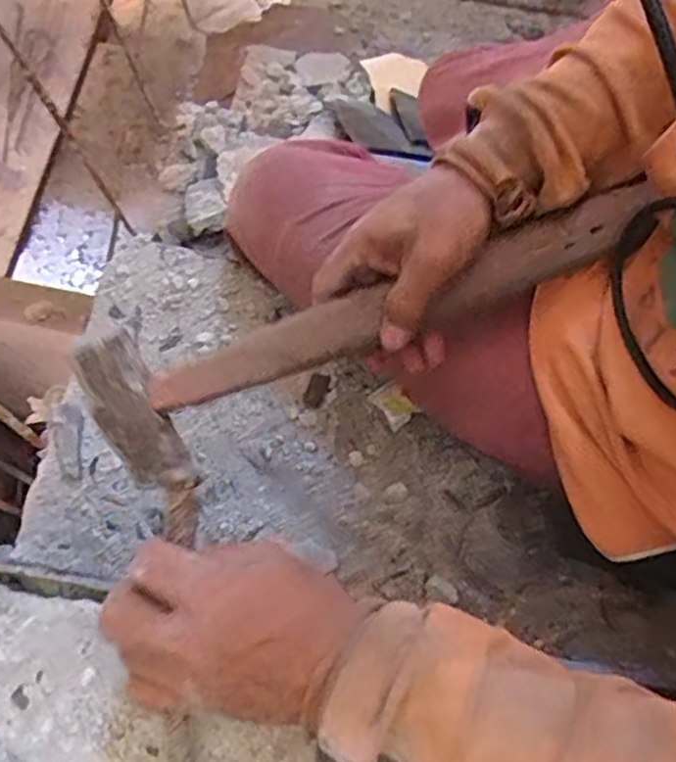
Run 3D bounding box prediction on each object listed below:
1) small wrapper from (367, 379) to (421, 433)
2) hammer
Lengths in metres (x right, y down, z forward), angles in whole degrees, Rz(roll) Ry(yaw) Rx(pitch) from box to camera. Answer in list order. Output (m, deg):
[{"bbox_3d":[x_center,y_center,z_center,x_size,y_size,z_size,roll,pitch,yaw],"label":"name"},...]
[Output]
[{"bbox_3d":[0.047,0.020,0.580,0.027,0.011,0.037,-37,76,-10],"label":"small wrapper"},{"bbox_3d":[0.023,-0.039,0.406,0.352,0.049,0.082,-22,74,0],"label":"hammer"}]

